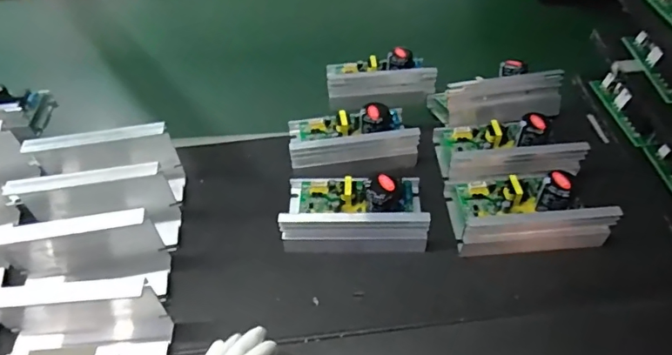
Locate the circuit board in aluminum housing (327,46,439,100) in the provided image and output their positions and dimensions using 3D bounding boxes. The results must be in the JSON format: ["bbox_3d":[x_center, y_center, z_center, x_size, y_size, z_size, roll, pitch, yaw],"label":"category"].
[{"bbox_3d":[0.054,-0.138,0.605,0.128,0.043,0.068,-5,47,-1],"label":"circuit board in aluminum housing"}]

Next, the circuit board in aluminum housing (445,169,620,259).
[{"bbox_3d":[0.175,0.023,0.443,0.129,0.054,0.077,-2,47,1],"label":"circuit board in aluminum housing"}]

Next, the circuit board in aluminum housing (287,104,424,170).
[{"bbox_3d":[0.016,-0.047,0.514,0.131,0.057,0.083,-5,47,-2],"label":"circuit board in aluminum housing"}]

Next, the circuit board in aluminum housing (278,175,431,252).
[{"bbox_3d":[0.017,0.025,0.454,0.132,0.056,0.085,2,48,5],"label":"circuit board in aluminum housing"}]

